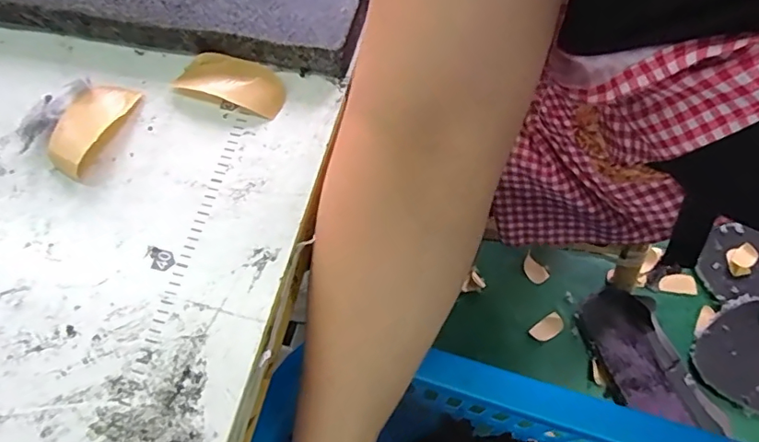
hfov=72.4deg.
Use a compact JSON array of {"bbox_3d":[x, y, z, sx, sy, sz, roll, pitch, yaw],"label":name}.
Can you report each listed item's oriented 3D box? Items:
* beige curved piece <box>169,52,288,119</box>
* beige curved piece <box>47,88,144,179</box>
[{"bbox_3d":[-0.088,-0.084,0.310,0.067,0.006,0.030,20,71,10],"label":"beige curved piece"},{"bbox_3d":[-0.169,-0.056,0.303,0.034,0.007,0.060,28,73,13],"label":"beige curved piece"}]

